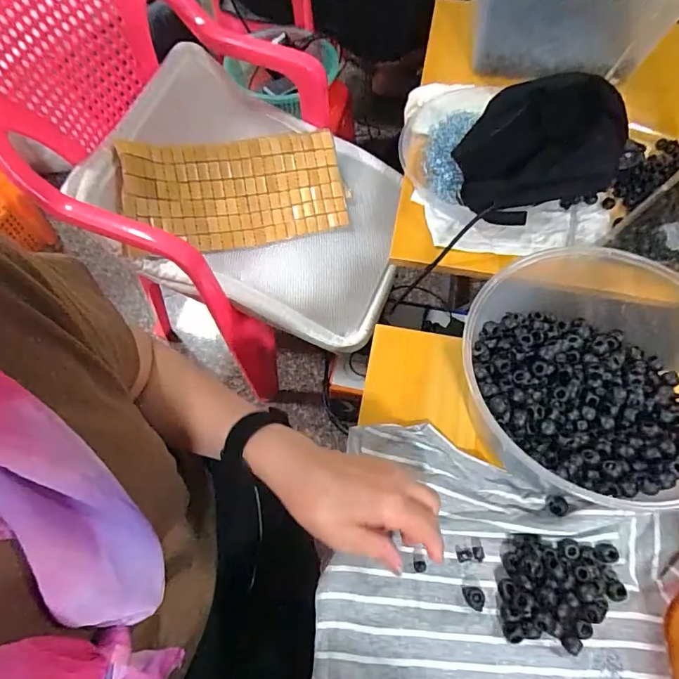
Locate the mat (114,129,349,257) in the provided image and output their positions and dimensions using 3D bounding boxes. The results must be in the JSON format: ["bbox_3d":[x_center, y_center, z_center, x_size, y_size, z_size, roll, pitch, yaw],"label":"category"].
[{"bbox_3d":[-0.170,-0.253,0.773,0.359,0.056,0.188,-10,87,-13],"label":"mat"}]

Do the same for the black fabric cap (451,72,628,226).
[{"bbox_3d":[0.228,-0.220,0.532,0.173,0.045,0.137,-17,94,20],"label":"black fabric cap"}]

